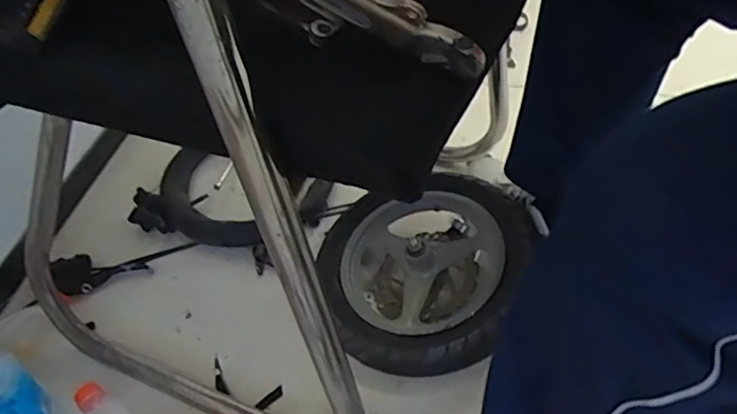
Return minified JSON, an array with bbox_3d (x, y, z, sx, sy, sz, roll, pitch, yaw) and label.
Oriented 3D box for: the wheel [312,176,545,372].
[{"bbox_3d":[0.091,0.098,0.760,0.281,0.094,0.237,-18,48,8],"label":"wheel"}]

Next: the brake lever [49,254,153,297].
[{"bbox_3d":[-0.390,0.091,0.857,0.129,0.034,0.058,-4,42,-24],"label":"brake lever"}]

